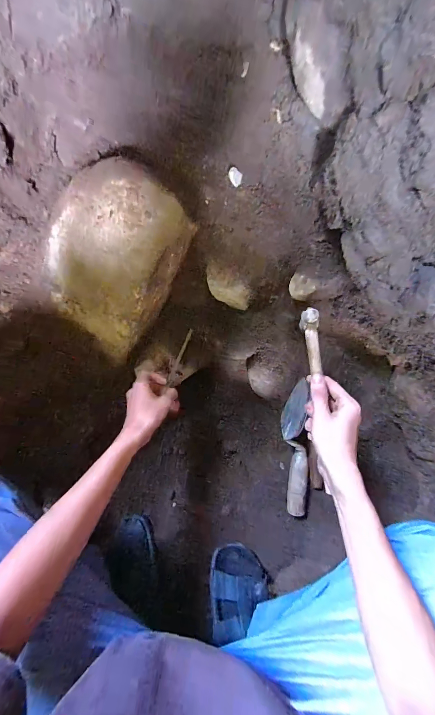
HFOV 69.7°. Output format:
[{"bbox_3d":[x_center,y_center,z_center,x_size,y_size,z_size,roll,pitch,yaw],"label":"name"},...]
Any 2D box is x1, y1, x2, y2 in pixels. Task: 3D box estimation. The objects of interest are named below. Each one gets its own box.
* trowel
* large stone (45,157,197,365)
[{"bbox_3d":[0.149,0.180,0.610,0.044,0.045,0.252,0,90,1],"label":"trowel"},{"bbox_3d":[-0.189,-0.178,0.580,0.212,0.150,0.319,29,119,-4],"label":"large stone"}]

